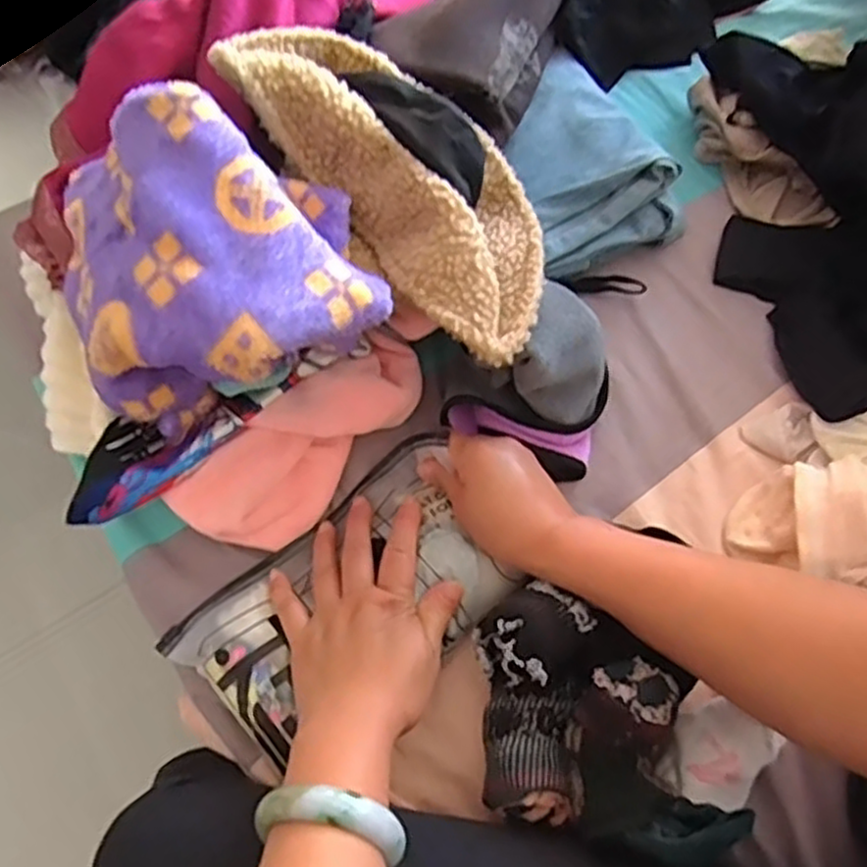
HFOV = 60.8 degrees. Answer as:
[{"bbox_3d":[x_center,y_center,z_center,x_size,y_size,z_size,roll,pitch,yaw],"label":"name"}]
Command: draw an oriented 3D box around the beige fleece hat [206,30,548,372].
[{"bbox_3d":[-0.015,-0.182,0.497,0.145,0.096,0.285,-33,71,-12],"label":"beige fleece hat"}]

